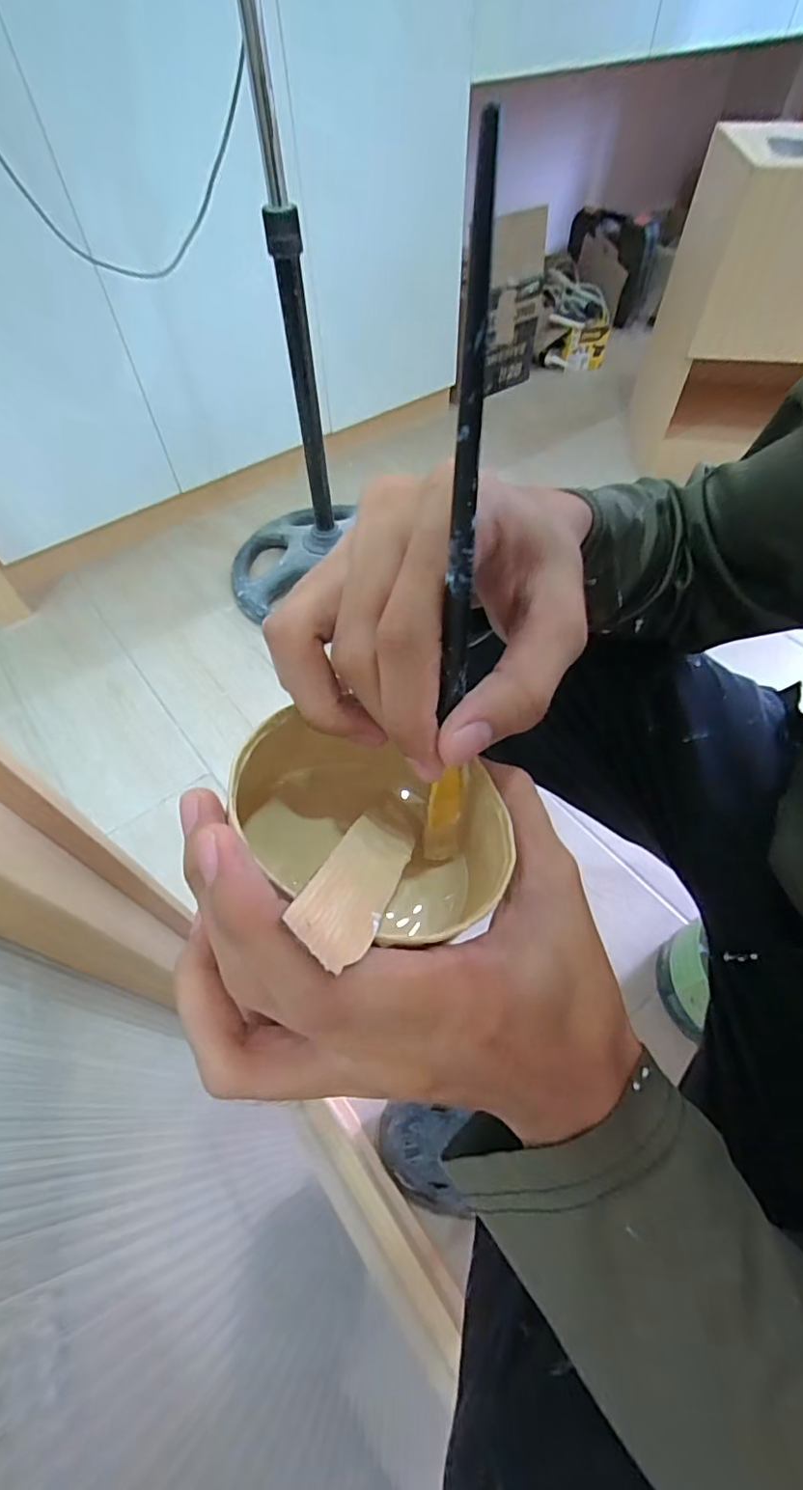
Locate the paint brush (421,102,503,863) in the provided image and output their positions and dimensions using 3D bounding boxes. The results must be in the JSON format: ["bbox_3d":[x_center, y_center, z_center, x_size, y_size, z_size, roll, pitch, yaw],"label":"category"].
[{"bbox_3d":[0.014,-0.035,0.142,0.010,0.173,0.005,4,33,5],"label":"paint brush"}]

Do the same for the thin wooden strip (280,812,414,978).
[{"bbox_3d":[-0.011,0.035,0.145,0.020,0.069,0.004,38,106,2],"label":"thin wooden strip"}]

